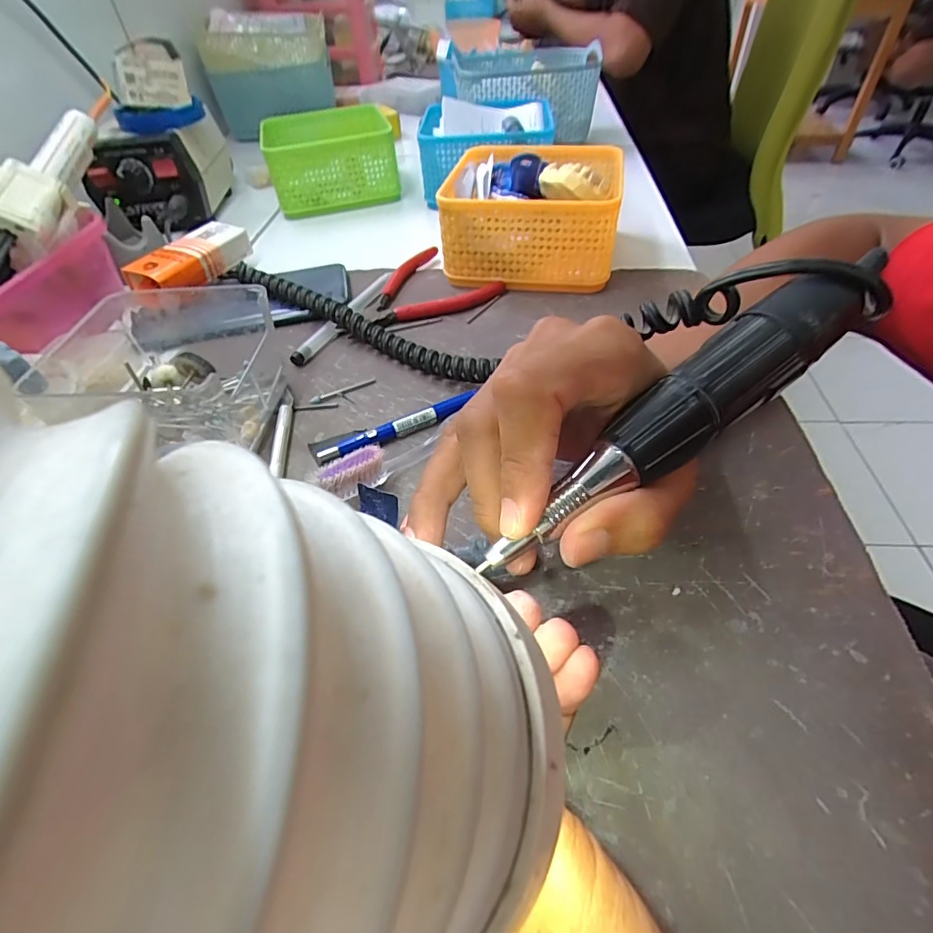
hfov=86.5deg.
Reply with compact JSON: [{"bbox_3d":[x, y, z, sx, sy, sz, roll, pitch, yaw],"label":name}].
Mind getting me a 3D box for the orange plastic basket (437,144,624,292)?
[{"bbox_3d":[0.054,-0.205,0.400,0.128,0.064,0.132,6,49,10],"label":"orange plastic basket"}]

